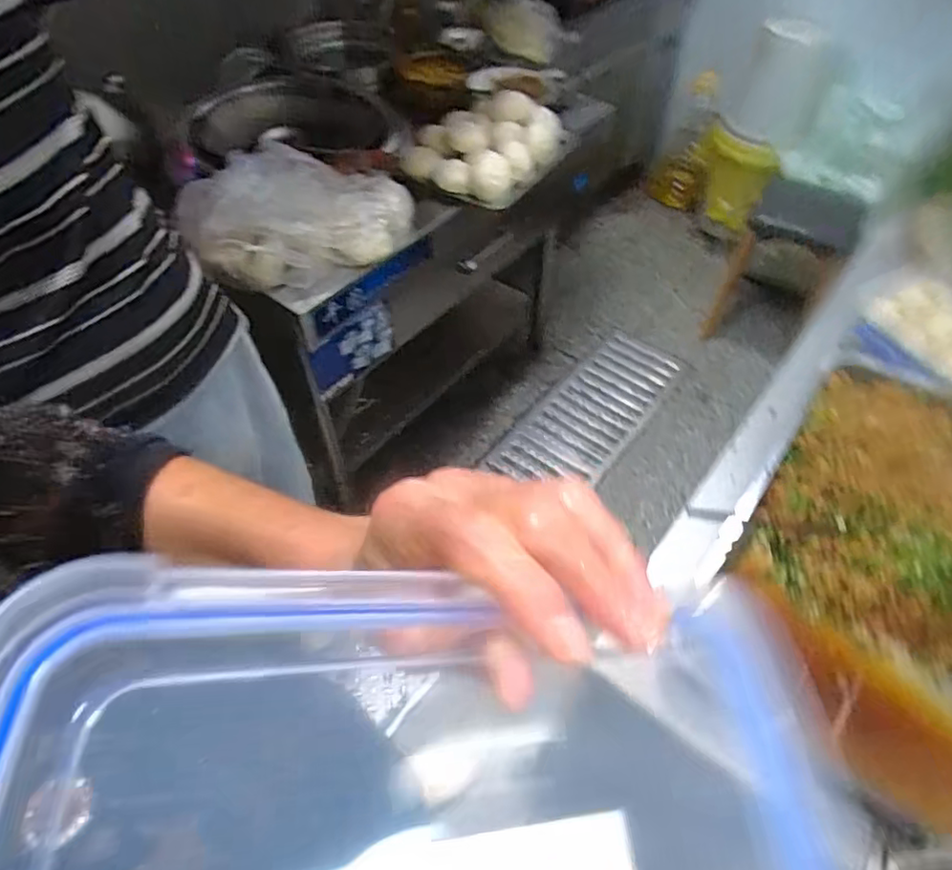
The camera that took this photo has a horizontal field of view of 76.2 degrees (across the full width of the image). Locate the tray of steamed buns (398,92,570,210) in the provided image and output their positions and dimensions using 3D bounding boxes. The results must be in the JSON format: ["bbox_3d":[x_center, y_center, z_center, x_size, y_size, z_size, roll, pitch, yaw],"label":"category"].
[{"bbox_3d":[0.027,-0.559,1.163,0.243,0.083,0.312,24,55,17],"label":"tray of steamed buns"}]

